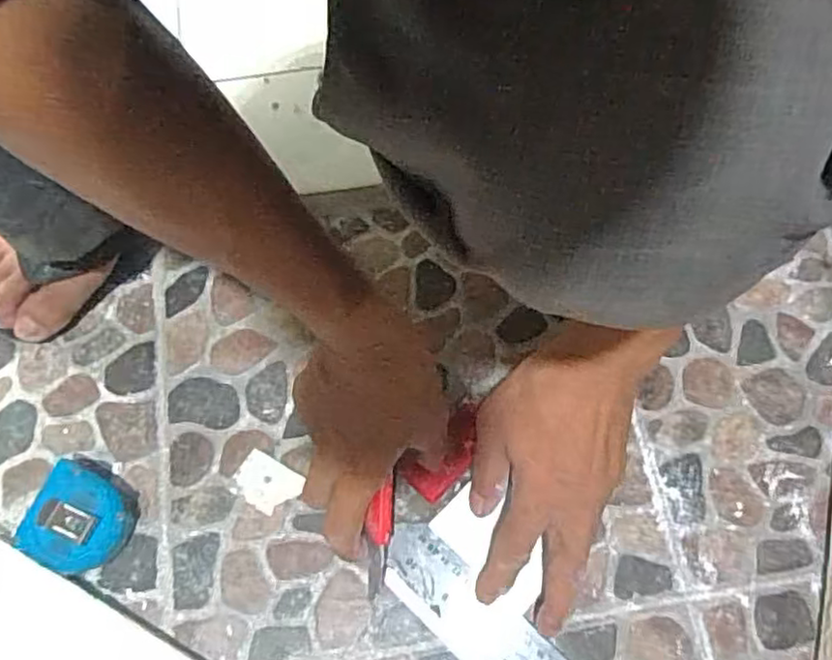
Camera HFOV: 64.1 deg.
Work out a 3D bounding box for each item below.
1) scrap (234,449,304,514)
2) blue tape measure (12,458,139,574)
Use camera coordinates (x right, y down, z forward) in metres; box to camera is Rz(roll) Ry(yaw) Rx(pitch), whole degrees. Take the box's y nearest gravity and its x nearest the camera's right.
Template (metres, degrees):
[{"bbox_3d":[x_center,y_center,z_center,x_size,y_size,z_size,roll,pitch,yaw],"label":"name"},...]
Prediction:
[{"bbox_3d":[-0.102,0.105,0.456,0.044,0.004,0.032,27,71,10],"label":"scrap"},{"bbox_3d":[-0.215,0.121,0.427,0.057,0.037,0.065,21,70,8],"label":"blue tape measure"}]

